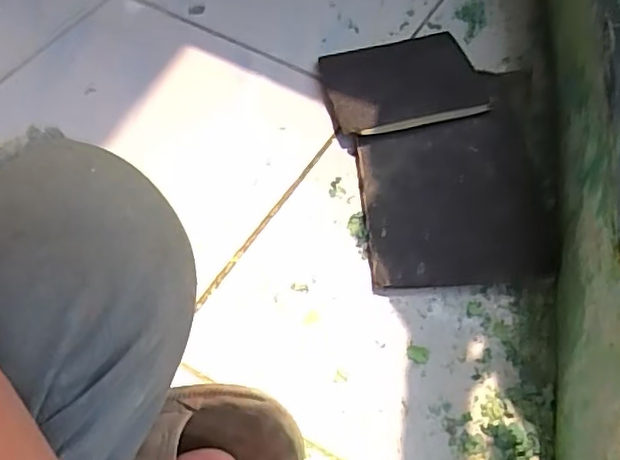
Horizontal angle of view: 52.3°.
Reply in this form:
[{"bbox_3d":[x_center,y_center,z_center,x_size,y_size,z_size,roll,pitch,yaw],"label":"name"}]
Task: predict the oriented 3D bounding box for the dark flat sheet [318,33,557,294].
[{"bbox_3d":[0.115,-0.080,0.555,0.175,0.018,0.286,-6,55,-4],"label":"dark flat sheet"}]

